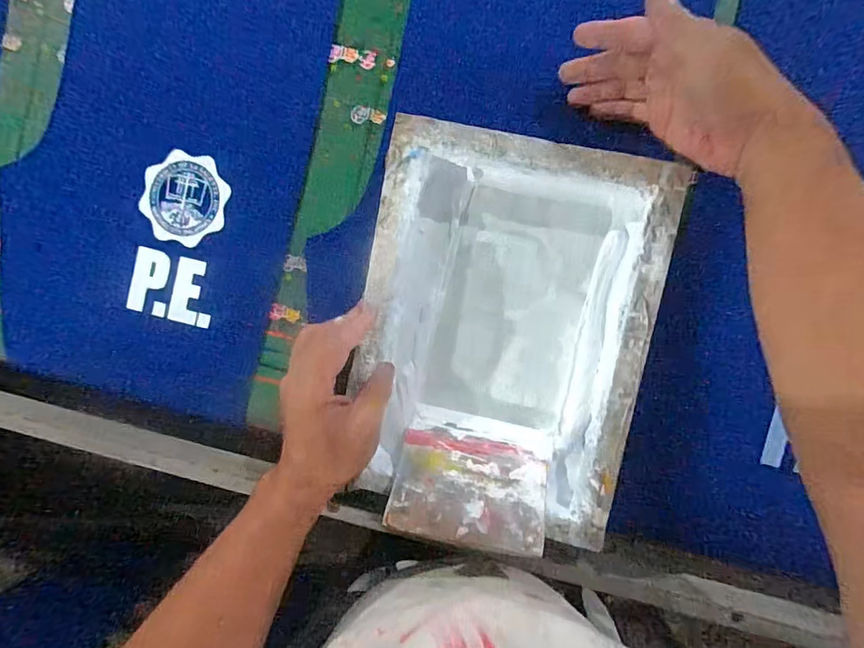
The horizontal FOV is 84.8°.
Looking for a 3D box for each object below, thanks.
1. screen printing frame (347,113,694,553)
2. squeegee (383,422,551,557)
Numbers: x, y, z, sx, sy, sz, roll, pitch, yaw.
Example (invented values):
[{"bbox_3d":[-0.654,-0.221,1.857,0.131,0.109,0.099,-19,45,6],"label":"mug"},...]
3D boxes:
[{"bbox_3d":[0.056,0.003,0.414,0.242,0.070,0.318,12,92,7],"label":"screen printing frame"},{"bbox_3d":[0.033,0.133,0.400,0.125,0.010,0.100,11,50,4],"label":"squeegee"}]

